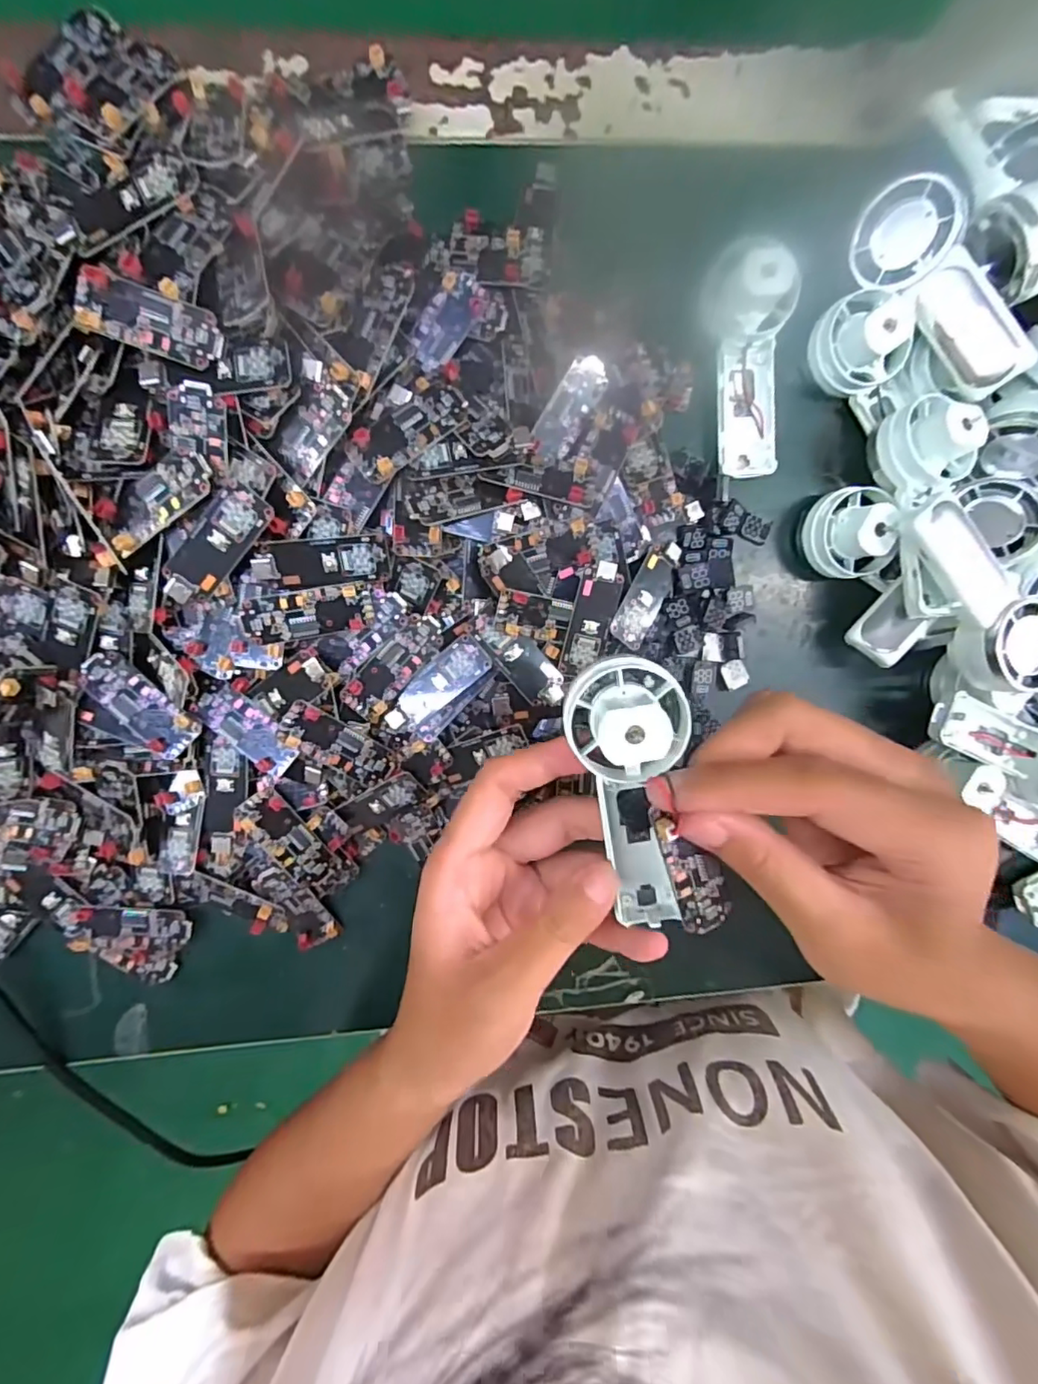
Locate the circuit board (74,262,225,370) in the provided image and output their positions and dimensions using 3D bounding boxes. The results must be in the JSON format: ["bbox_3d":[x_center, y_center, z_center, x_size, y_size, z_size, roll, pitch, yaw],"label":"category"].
[{"bbox_3d":[-0.129,-0.129,0.200,0.049,0.006,0.019,18,93,-6],"label":"circuit board"}]

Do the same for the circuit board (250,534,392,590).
[{"bbox_3d":[-0.078,-0.052,0.225,0.050,0.005,0.018,-5,96,-4],"label":"circuit board"}]

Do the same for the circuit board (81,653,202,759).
[{"bbox_3d":[-0.155,0.006,0.233,0.049,0.005,0.018,42,91,-7],"label":"circuit board"}]

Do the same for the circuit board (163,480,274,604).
[{"bbox_3d":[-0.115,-0.055,0.215,0.018,0.005,0.050,42,102,-20],"label":"circuit board"}]

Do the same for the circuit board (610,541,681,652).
[{"bbox_3d":[0.059,-0.045,0.260,0.019,0.004,0.052,33,80,-27],"label":"circuit board"}]

